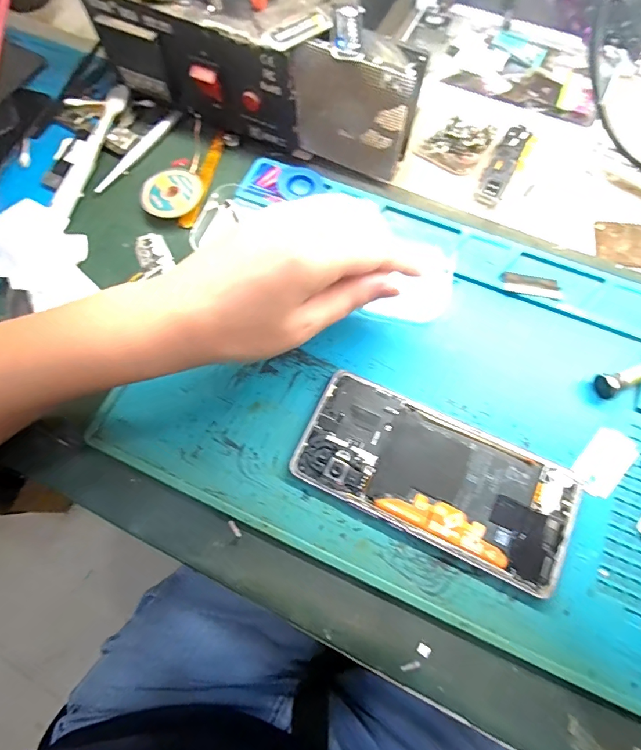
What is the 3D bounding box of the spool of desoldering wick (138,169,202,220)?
[{"bbox_3d":[-0.113,-0.139,0.322,0.045,0.011,0.043,-1,72,2],"label":"spool of desoldering wick"}]

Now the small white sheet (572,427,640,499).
[{"bbox_3d":[0.171,0.051,0.253,0.026,0.004,0.043,41,78,14],"label":"small white sheet"}]

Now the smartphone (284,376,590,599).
[{"bbox_3d":[0.067,0.059,0.252,0.157,0.007,0.072,24,74,10],"label":"smartphone"}]

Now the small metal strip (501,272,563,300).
[{"bbox_3d":[0.146,-0.062,0.293,0.041,0.004,0.015,9,72,5],"label":"small metal strip"}]

